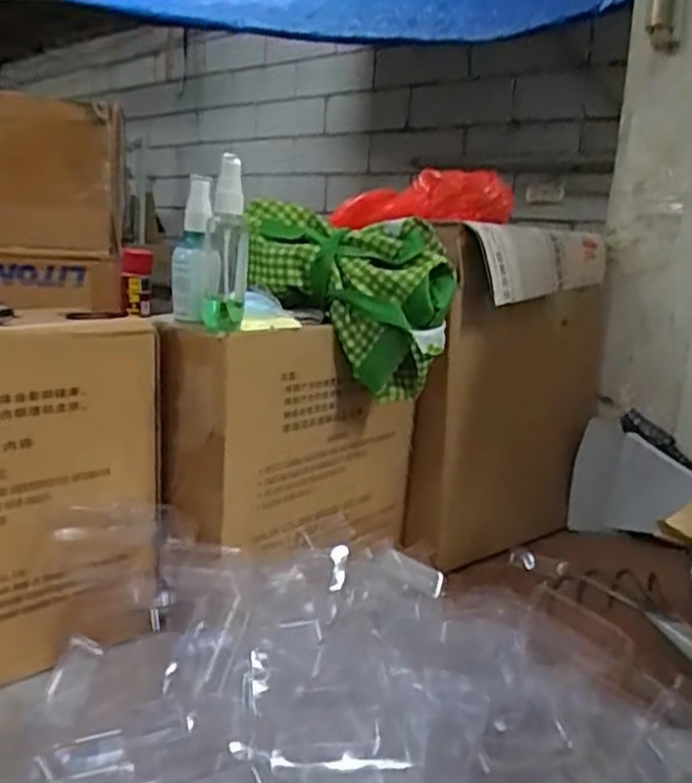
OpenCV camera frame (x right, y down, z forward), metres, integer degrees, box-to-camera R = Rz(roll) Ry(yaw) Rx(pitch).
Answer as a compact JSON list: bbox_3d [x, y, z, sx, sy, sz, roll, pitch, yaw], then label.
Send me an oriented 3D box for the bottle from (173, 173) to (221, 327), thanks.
[{"bbox_3d":[-0.126,-0.118,0.623,0.038,0.119,0.032,2,12,-9],"label":"bottle"}]

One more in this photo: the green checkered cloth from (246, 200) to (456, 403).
[{"bbox_3d":[-0.002,-0.087,0.698,0.191,0.157,0.086,5,12,4],"label":"green checkered cloth"}]

